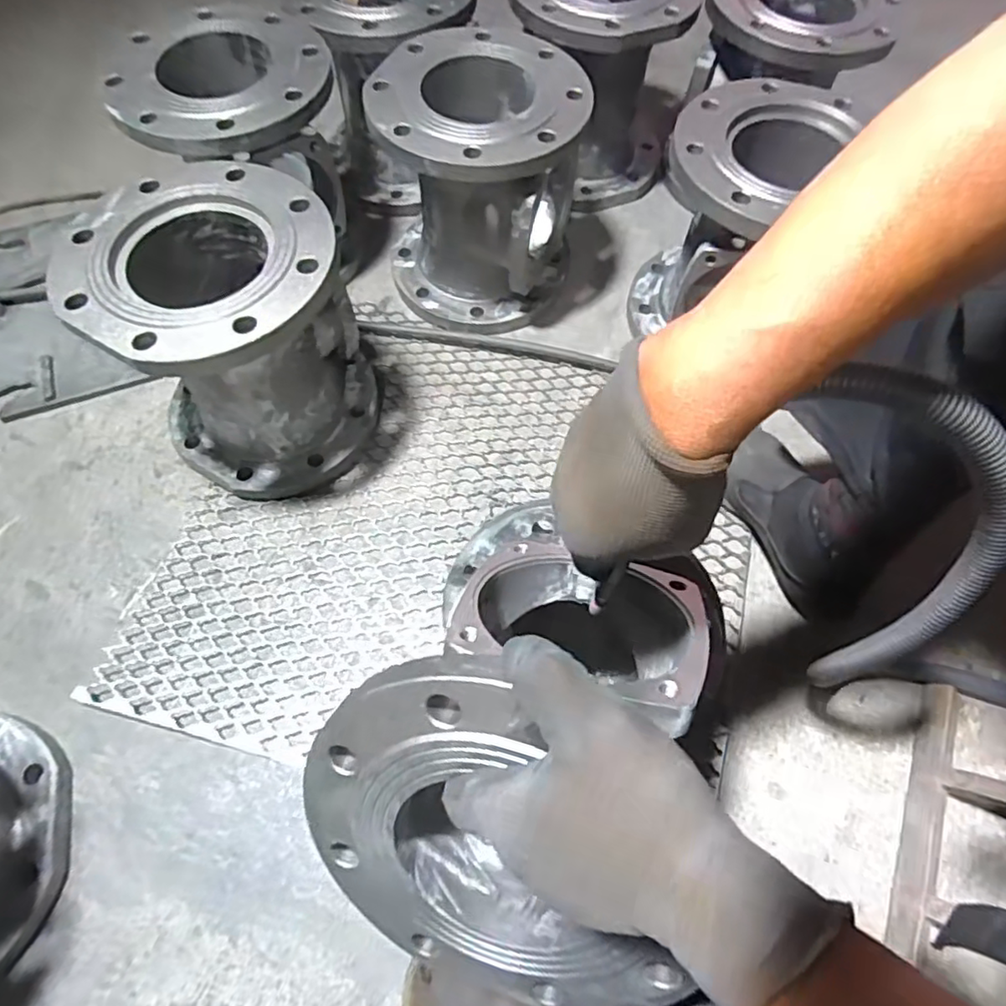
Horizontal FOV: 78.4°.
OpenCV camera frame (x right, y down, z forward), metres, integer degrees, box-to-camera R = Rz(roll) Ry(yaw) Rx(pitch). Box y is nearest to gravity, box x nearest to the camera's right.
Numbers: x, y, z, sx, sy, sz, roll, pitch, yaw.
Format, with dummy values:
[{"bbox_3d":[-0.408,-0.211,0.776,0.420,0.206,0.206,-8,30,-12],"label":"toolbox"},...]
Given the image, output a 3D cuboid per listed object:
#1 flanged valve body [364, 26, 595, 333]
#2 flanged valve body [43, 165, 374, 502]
[{"bbox_3d":[-0.030,-0.388,0.774,0.235,0.252,0.234,15,63,4],"label":"flanged valve body"},{"bbox_3d":[-0.273,-0.167,0.655,0.222,0.250,0.230,1,63,-2],"label":"flanged valve body"}]

